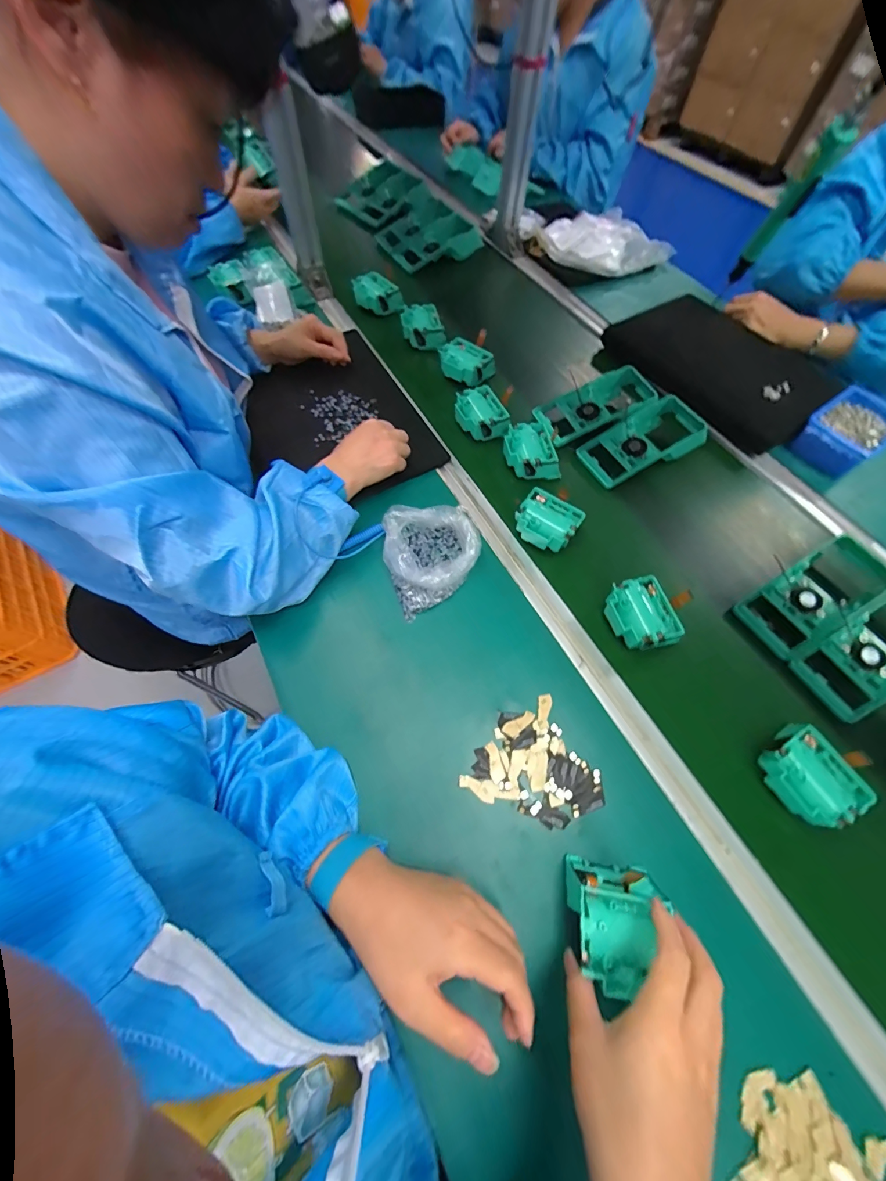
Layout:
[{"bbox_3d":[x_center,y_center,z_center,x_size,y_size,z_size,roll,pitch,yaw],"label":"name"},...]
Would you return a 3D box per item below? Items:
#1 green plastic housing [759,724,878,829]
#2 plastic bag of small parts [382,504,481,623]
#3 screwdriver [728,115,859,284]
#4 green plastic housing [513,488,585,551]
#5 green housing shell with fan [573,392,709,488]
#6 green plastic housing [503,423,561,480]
[{"bbox_3d":[0.348,0.178,0.378,0.066,0.031,0.080,-25,66,-14],"label":"green plastic housing"},{"bbox_3d":[-0.012,-0.049,0.477,0.117,0.046,0.131,-19,65,-11],"label":"plastic bag of small parts"},{"bbox_3d":[0.508,-0.563,0.592,0.034,0.201,0.034,15,85,5],"label":"screwdriver"},{"bbox_3d":[0.134,-0.085,0.506,0.078,0.035,0.061,35,67,15],"label":"green plastic housing"},{"bbox_3d":[0.299,-0.226,0.583,0.194,0.036,0.088,-22,66,-13],"label":"green housing shell with fan"},{"bbox_3d":[0.126,-0.196,0.569,0.077,0.044,0.077,-12,64,-8],"label":"green plastic housing"}]

